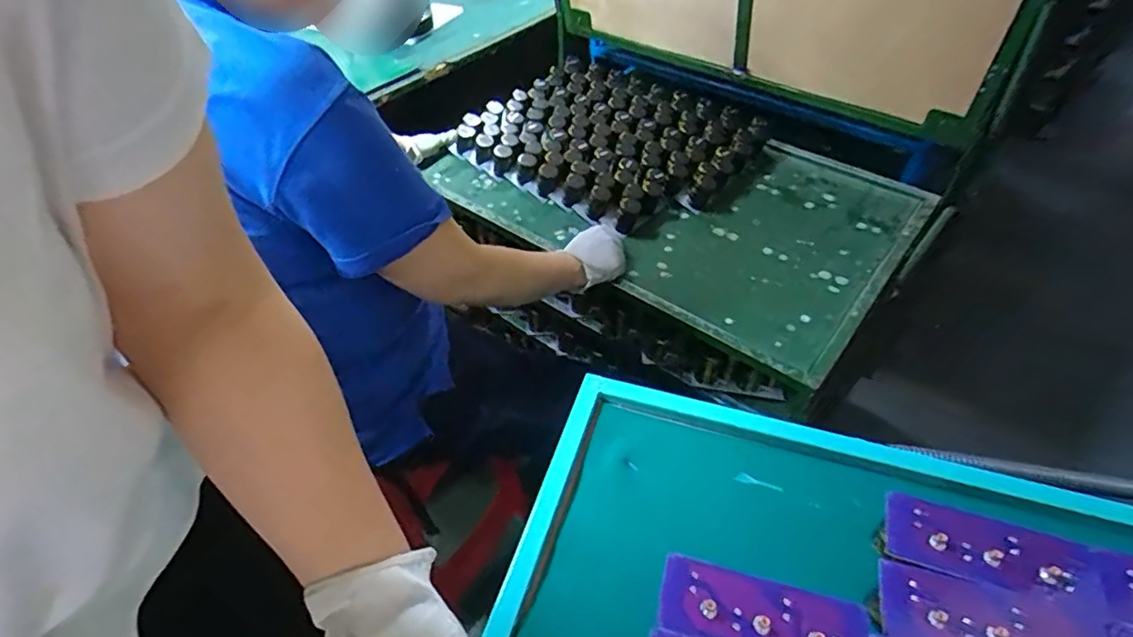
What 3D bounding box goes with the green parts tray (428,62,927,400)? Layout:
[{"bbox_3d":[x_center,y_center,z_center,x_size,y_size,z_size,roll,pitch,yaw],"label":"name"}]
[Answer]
[{"bbox_3d":[0.183,-0.251,1.059,0.800,0.081,0.563,30,53,26],"label":"green parts tray"}]

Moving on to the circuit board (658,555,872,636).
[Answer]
[{"bbox_3d":[0.134,0.205,0.395,0.135,0.007,0.051,12,47,12],"label":"circuit board"}]

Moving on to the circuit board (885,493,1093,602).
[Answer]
[{"bbox_3d":[0.309,0.169,0.423,0.130,0.008,0.055,16,48,16],"label":"circuit board"}]

